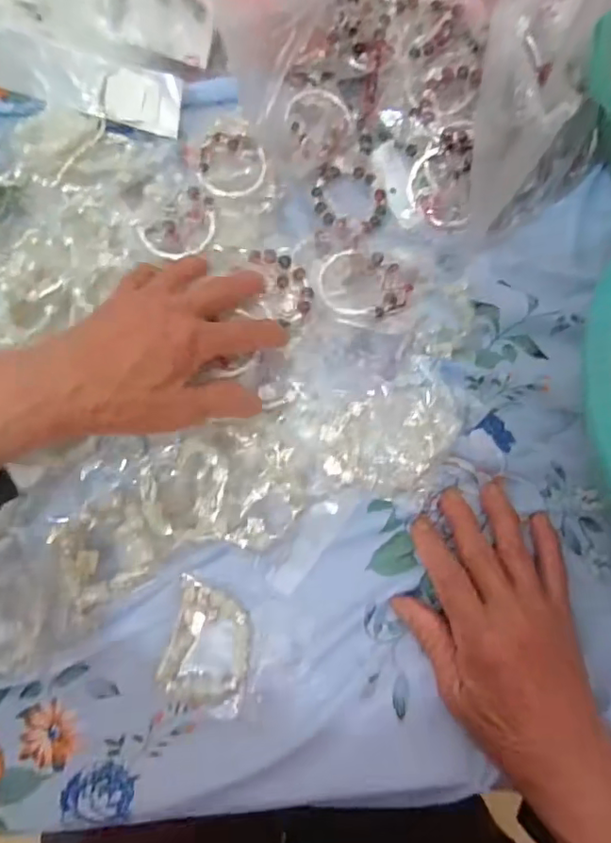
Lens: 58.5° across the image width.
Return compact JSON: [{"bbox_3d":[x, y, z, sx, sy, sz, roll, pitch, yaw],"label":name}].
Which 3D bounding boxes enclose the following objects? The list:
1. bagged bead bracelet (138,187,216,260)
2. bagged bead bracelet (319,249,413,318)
[{"bbox_3d":[-0.086,-0.139,0.397,0.058,0.010,0.044,-40,77,-12],"label":"bagged bead bracelet"},{"bbox_3d":[0.042,-0.098,0.387,0.065,0.009,0.051,11,73,2],"label":"bagged bead bracelet"}]

